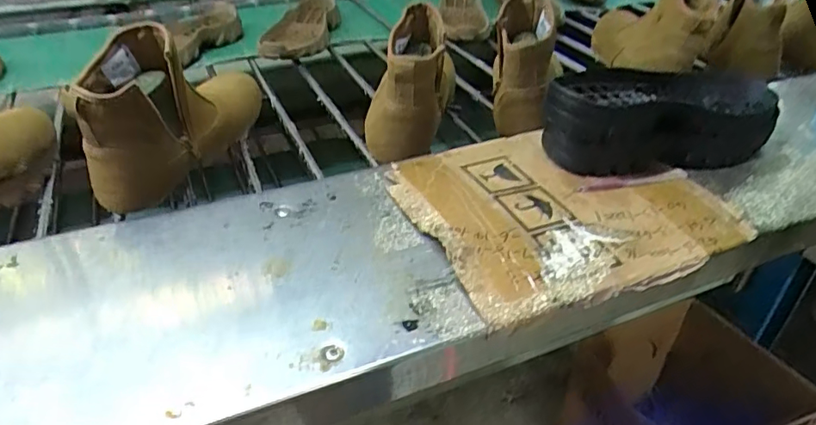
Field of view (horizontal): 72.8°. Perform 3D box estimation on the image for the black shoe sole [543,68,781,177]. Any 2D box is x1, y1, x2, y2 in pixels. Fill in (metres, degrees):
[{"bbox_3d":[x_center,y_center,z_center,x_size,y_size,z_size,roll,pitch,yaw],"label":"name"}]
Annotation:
[{"bbox_3d":[0.271,-0.106,0.592,0.258,0.084,0.109,-15,38,-18],"label":"black shoe sole"}]

